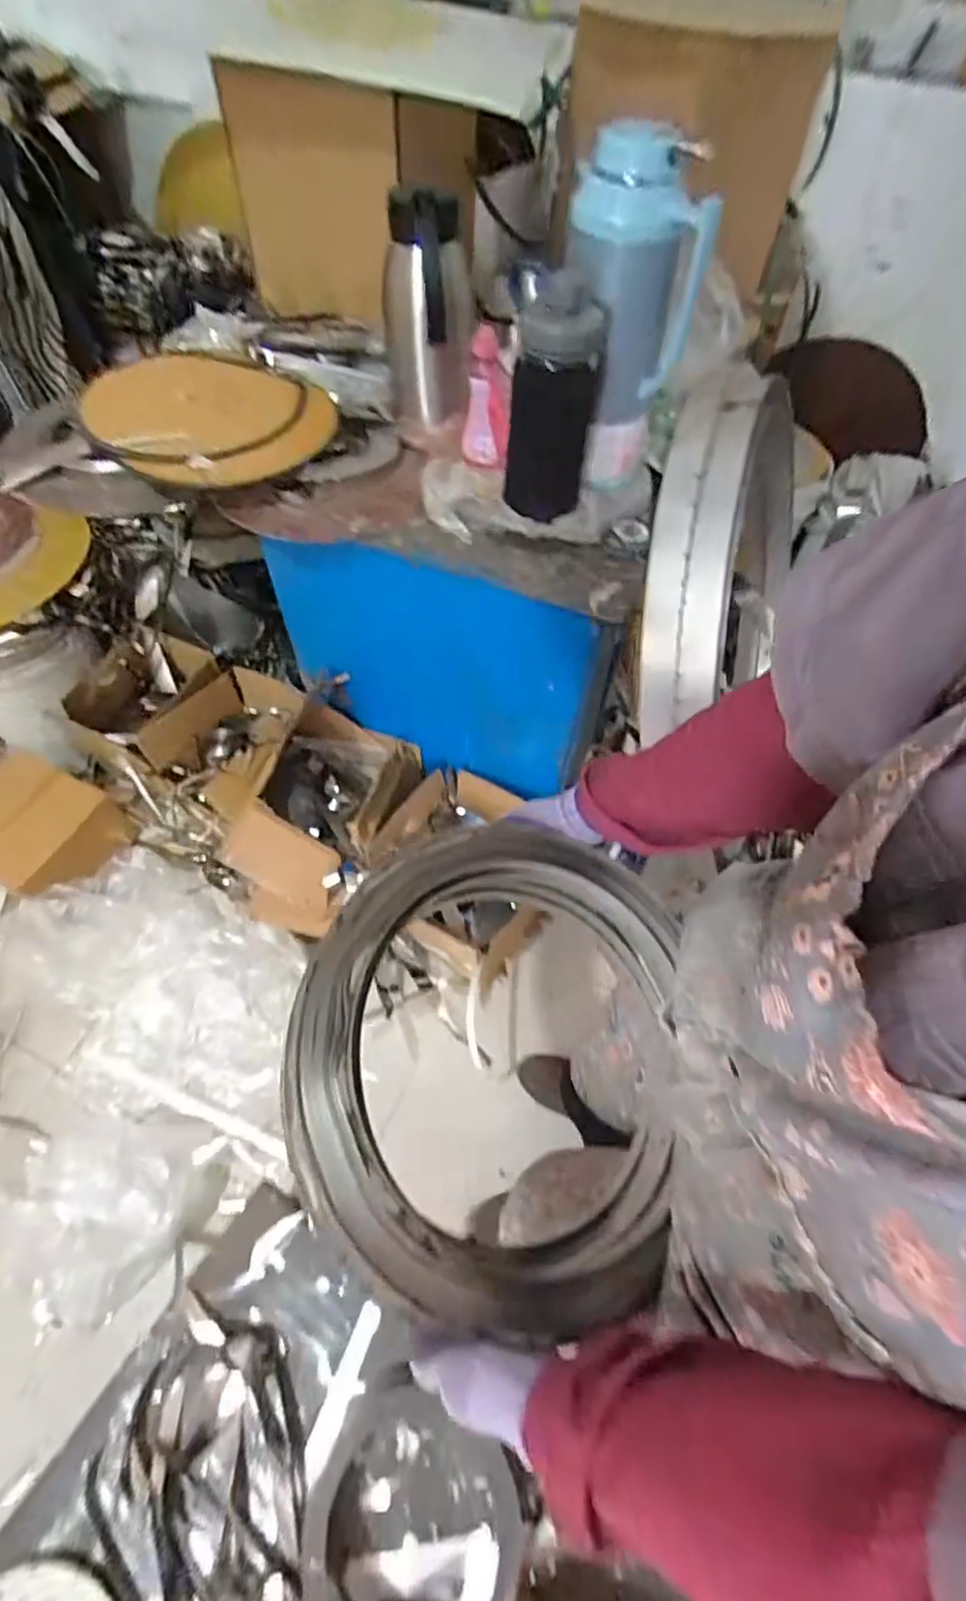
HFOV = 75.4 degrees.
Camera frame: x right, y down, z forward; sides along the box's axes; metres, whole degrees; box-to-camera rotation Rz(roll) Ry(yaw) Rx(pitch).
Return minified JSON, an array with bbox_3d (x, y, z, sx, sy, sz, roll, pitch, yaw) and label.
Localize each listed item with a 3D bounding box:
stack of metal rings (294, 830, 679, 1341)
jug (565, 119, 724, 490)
[{"bbox_3d":[0.017,0.200,0.511,0.334,0.089,0.349,5,62,-22],"label":"stack of metal rings"},{"bbox_3d":[0.165,-0.539,0.741,0.148,0.330,0.118,0,58,-3],"label":"jug"}]

